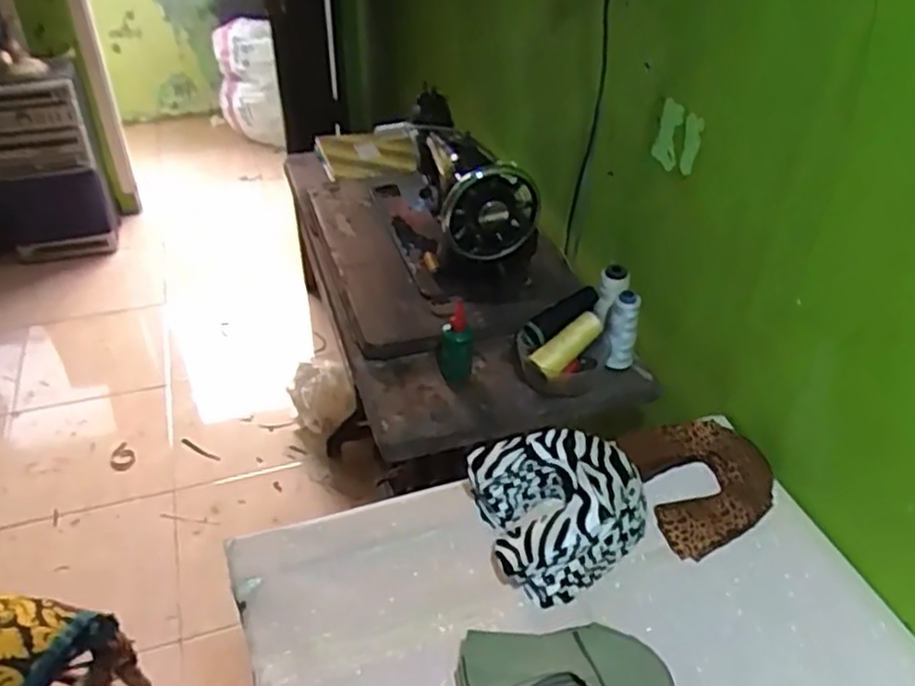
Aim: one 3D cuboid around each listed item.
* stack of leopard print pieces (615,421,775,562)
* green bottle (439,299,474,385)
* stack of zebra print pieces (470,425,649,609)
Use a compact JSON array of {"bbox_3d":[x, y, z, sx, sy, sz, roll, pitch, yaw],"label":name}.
[{"bbox_3d":[0.284,0.159,0.840,0.150,0.039,0.147,-13,39,-14],"label":"stack of leopard print pieces"},{"bbox_3d":[-0.003,-0.006,0.990,0.049,0.096,0.057,-1,38,0],"label":"green bottle"},{"bbox_3d":[0.116,0.170,0.790,0.177,0.080,0.174,-11,39,-13],"label":"stack of zebra print pieces"}]

